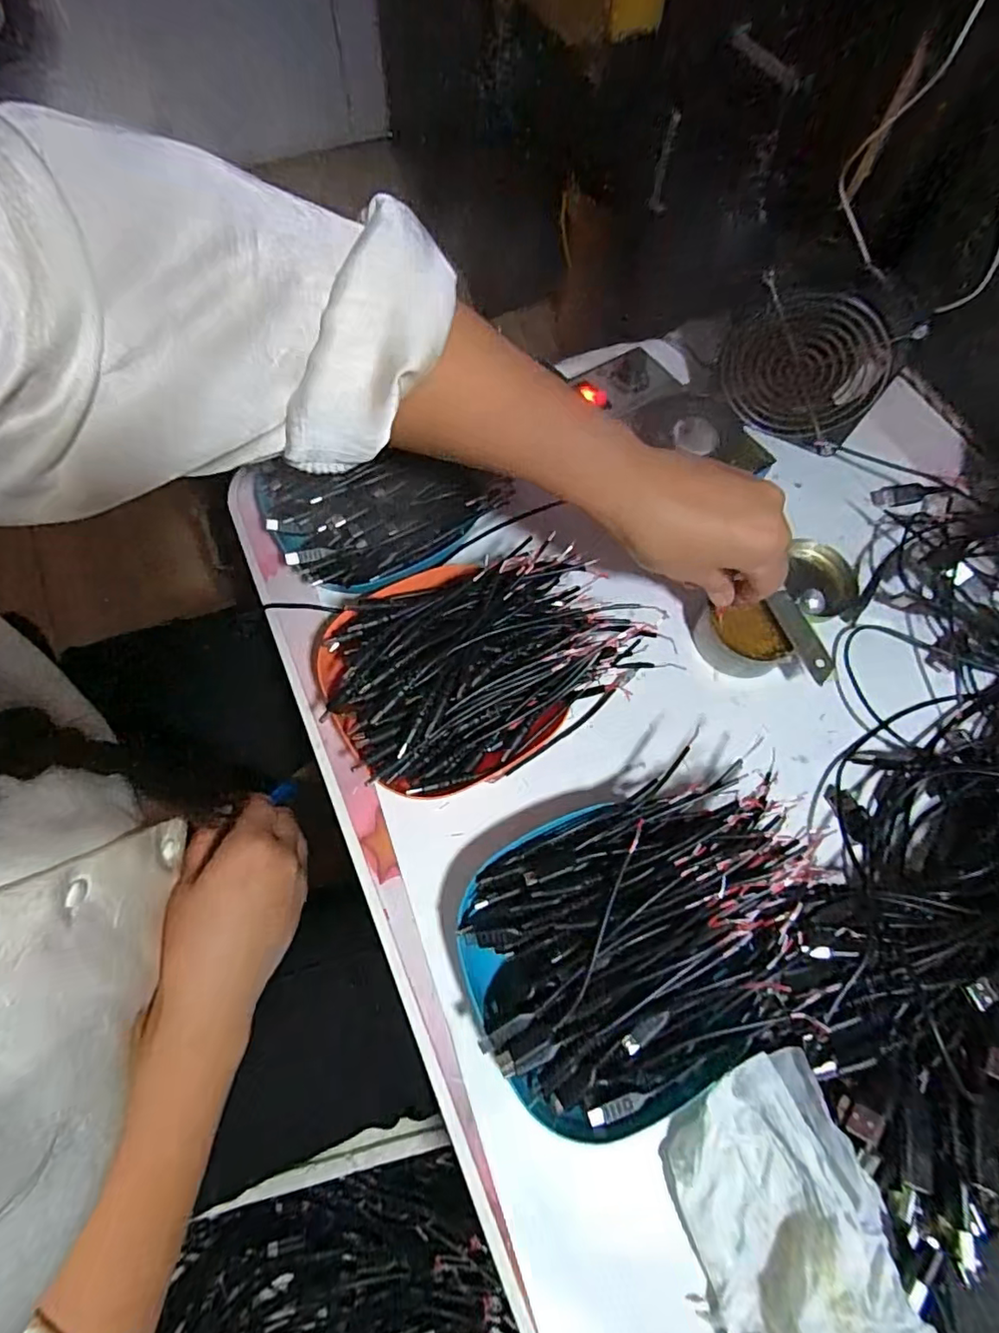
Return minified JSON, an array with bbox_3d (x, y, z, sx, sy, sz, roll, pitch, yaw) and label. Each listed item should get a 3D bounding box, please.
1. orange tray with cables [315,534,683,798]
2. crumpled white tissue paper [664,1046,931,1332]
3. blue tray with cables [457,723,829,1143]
[{"bbox_3d":[-0.012,-0.006,0.356,0.190,0.058,0.133,-29,71,-14],"label":"orange tray with cables"},{"bbox_3d":[0.129,0.253,0.245,0.073,0.046,0.145,-16,68,-9],"label":"crumpled white tissue paper"},{"bbox_3d":[0.076,0.139,0.296,0.183,0.057,0.138,-25,70,-12],"label":"blue tray with cables"}]

